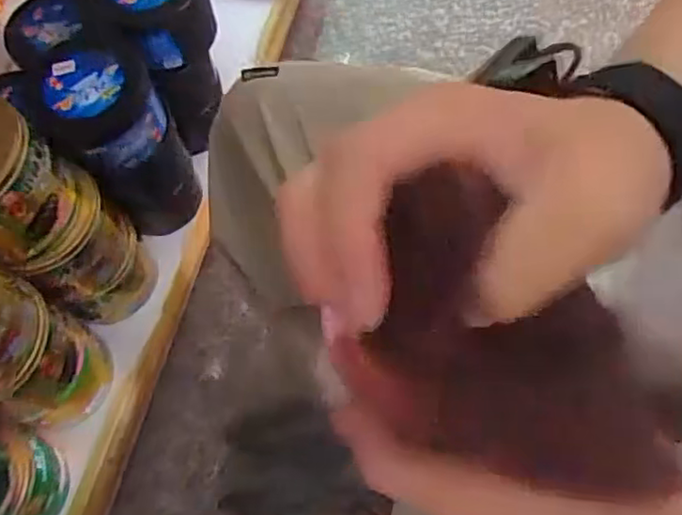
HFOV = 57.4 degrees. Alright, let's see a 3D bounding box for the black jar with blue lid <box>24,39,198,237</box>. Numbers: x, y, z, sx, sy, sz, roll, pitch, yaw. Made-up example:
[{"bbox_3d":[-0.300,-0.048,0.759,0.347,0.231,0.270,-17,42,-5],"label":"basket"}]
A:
[{"bbox_3d":[-0.265,-0.142,0.777,0.114,0.248,0.126,-27,68,-9],"label":"black jar with blue lid"}]

